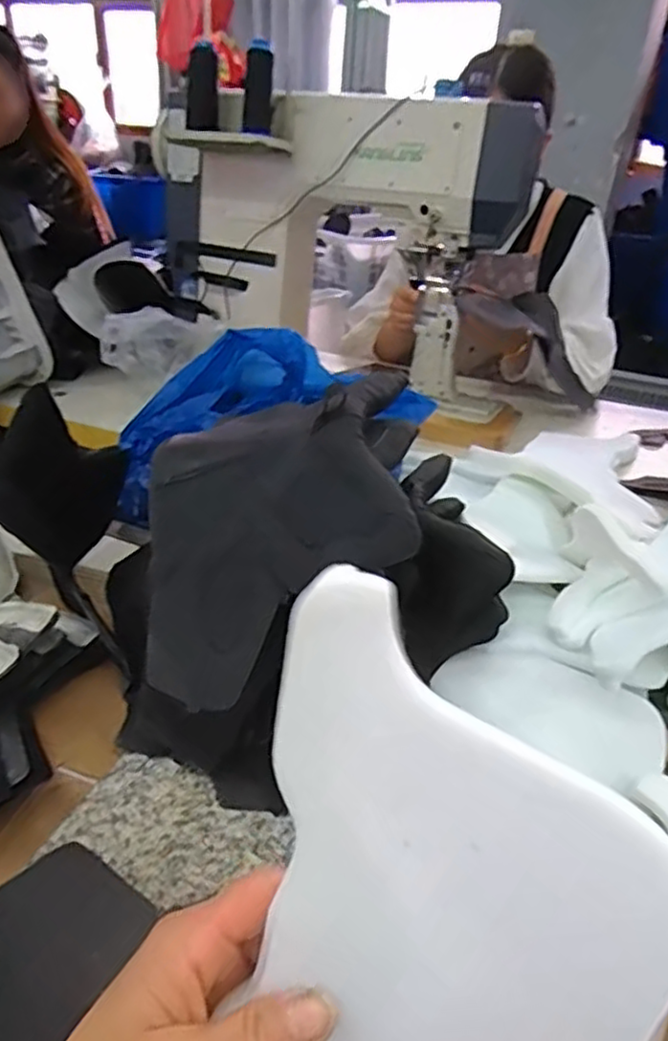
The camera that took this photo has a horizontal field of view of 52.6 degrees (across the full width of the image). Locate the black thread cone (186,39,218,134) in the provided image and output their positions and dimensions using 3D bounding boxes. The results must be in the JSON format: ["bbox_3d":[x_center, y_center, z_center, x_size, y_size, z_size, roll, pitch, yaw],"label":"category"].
[{"bbox_3d":[-0.186,-0.608,0.950,0.045,0.101,0.055,-2,32,-9],"label":"black thread cone"}]

